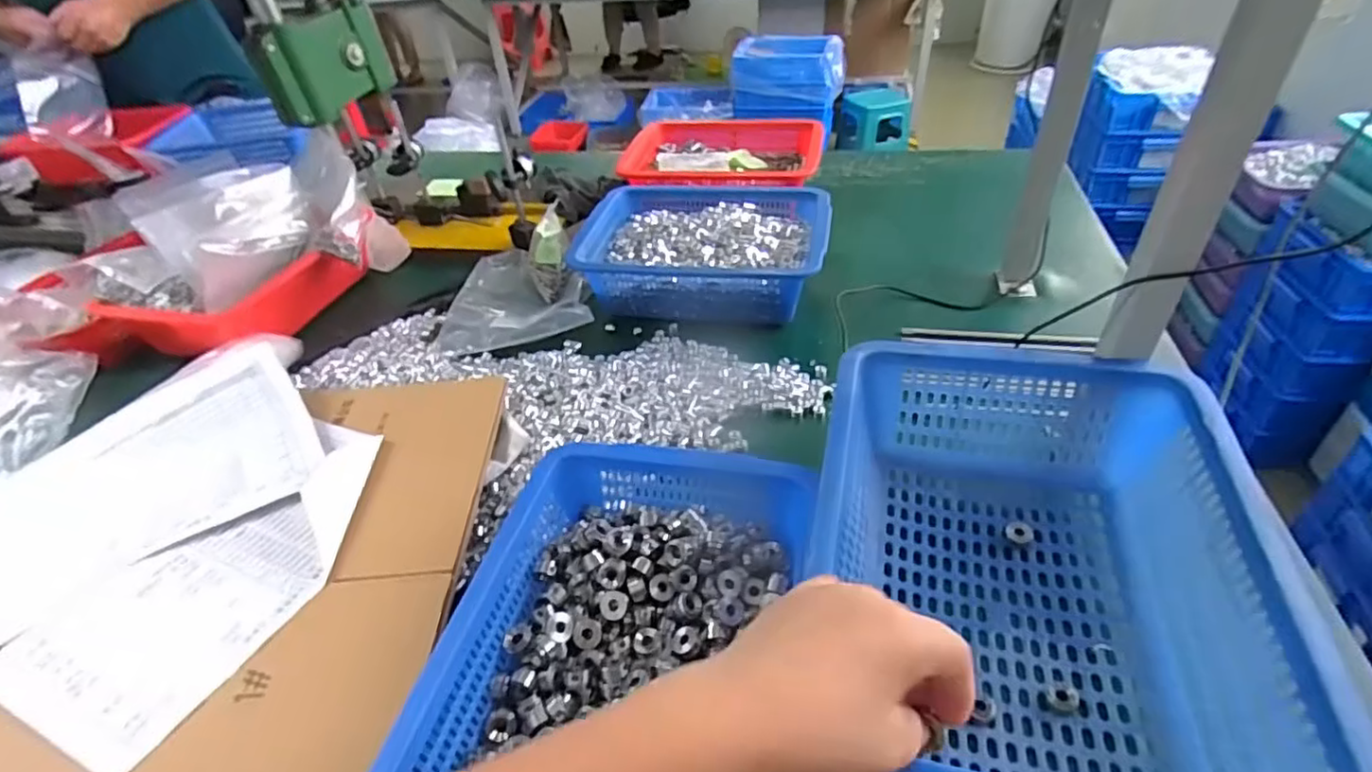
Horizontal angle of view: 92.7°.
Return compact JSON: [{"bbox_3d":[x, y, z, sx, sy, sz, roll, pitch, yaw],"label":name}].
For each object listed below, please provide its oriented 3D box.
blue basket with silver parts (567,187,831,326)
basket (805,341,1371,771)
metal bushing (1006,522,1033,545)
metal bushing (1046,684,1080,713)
[{"bbox_3d":[0.032,-0.191,0.889,0.310,0.086,0.252,5,41,13],"label":"blue basket with silver parts"},{"bbox_3d":[0.228,0.128,0.459,0.265,0.127,0.357,7,42,15],"label":"basket"},{"bbox_3d":[0.275,0.120,0.539,0.019,0.005,0.022,18,46,26],"label":"metal bushing"},{"bbox_3d":[0.256,0.211,0.445,0.020,0.008,0.017,2,41,9],"label":"metal bushing"}]

